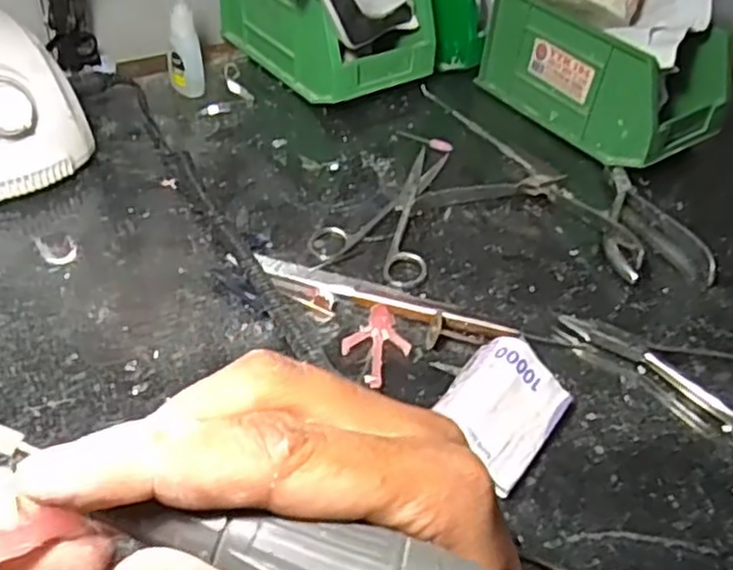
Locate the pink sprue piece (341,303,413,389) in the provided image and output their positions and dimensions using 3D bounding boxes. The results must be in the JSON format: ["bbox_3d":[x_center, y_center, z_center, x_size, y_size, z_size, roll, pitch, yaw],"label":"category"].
[{"bbox_3d":[0.004,0.032,0.376,0.031,0.009,0.046,26,46,20],"label":"pink sprue piece"}]

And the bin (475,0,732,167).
[{"bbox_3d":[0.184,-0.169,0.557,0.094,0.083,0.168,-25,51,-30],"label":"bin"}]

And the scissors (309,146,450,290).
[{"bbox_3d":[0.025,-0.049,0.465,0.072,0.006,0.135,23,45,16],"label":"scissors"}]

